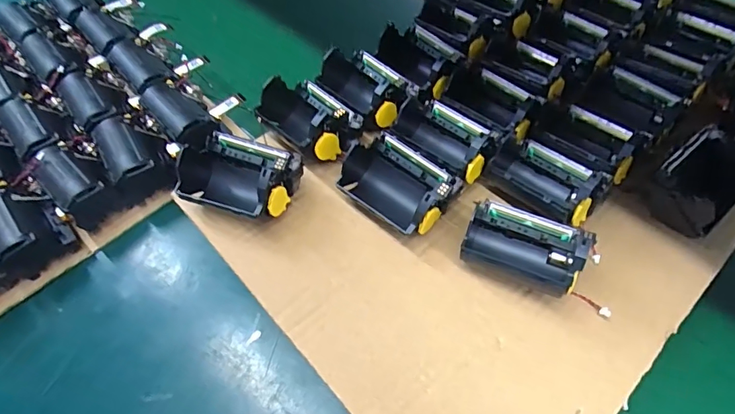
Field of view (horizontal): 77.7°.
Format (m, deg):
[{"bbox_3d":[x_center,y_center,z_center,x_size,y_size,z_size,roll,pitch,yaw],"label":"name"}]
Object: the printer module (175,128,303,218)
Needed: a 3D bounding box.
[{"bbox_3d":[-0.087,-0.020,0.306,0.076,0.045,0.057,17,59,10],"label":"printer module"}]

